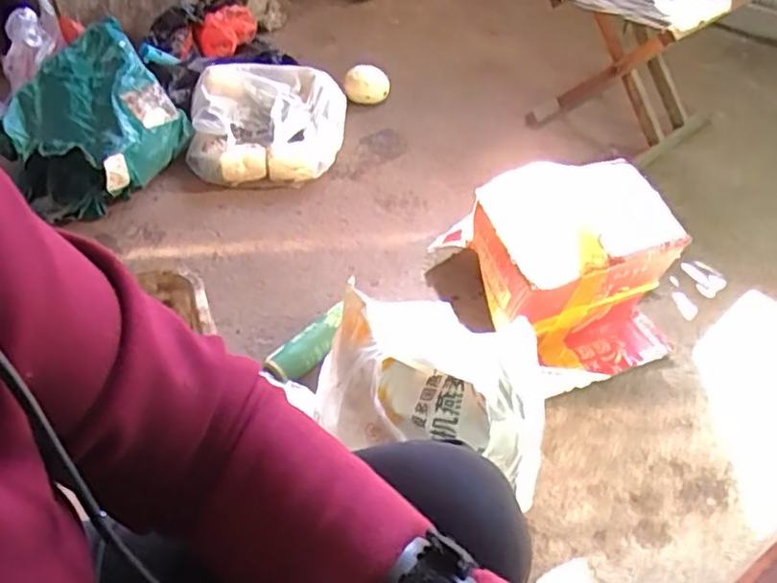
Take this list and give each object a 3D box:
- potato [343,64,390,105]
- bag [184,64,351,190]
[{"bbox_3d":[-0.051,-0.479,1.550,0.104,0.073,0.088,-3,46,-5],"label":"potato"},{"bbox_3d":[-0.244,-0.352,1.373,0.304,0.080,0.340,2,45,0],"label":"bag"}]

